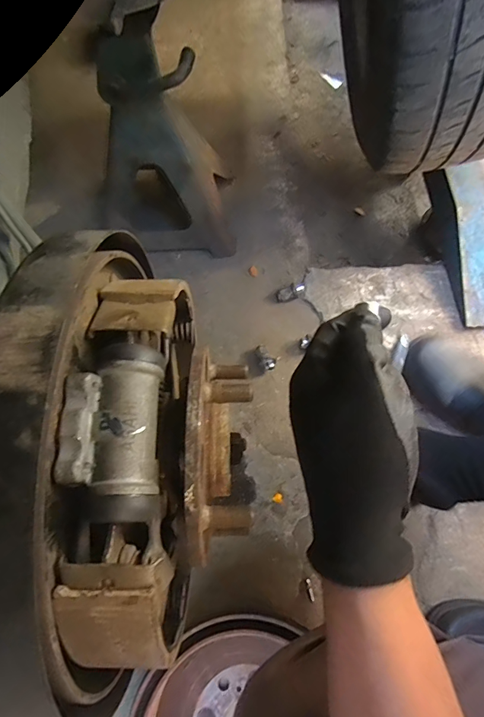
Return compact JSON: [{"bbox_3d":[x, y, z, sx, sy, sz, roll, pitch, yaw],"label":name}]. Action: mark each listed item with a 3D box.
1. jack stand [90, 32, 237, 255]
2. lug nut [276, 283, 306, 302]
[{"bbox_3d":[-0.132,-0.319,0.640,0.214,0.318,0.171,-12,67,-2],"label":"jack stand"},{"bbox_3d":[0.088,-0.120,0.705,0.056,0.027,0.029,-10,67,-2],"label":"lug nut"}]

